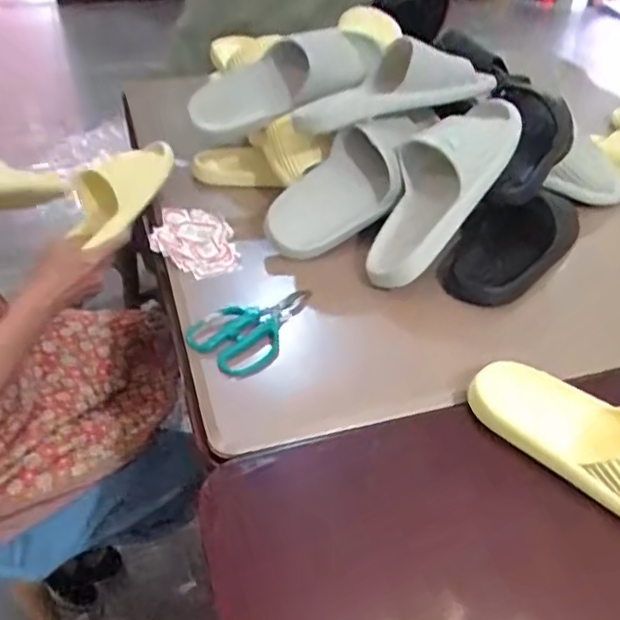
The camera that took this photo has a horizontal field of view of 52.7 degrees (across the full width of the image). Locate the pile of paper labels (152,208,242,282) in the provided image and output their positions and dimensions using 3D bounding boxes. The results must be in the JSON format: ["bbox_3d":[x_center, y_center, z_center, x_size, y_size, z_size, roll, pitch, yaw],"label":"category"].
[{"bbox_3d":[-0.146,-0.084,0.784,0.102,0.036,0.119,-8,39,-13],"label":"pile of paper labels"}]

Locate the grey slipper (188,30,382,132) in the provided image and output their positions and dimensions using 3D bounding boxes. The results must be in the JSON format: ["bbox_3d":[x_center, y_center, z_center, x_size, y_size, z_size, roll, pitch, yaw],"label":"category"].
[{"bbox_3d":[-0.020,-0.329,0.882,0.085,0.096,0.297,32,47,33],"label":"grey slipper"}]

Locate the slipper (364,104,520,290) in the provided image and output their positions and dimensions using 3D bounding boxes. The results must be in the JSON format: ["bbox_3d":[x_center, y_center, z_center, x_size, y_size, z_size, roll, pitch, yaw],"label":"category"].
[{"bbox_3d":[0.147,-0.153,0.723,0.109,0.065,0.280,27,77,29],"label":"slipper"}]

